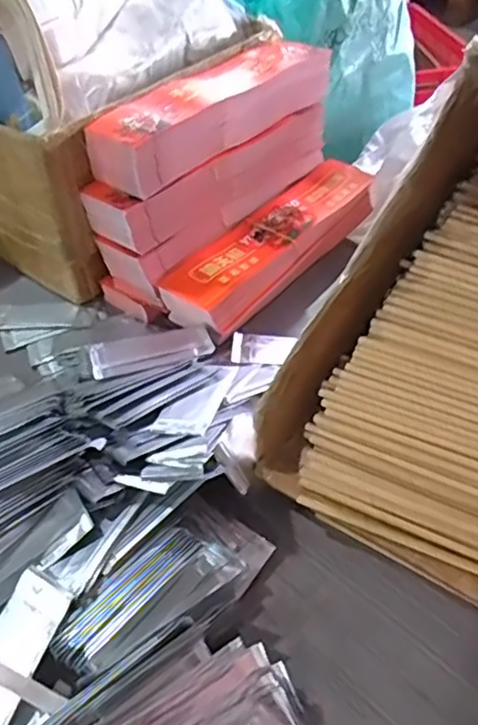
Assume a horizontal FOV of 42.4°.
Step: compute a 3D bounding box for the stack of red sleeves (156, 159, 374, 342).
[{"bbox_3d":[0.052,-0.150,0.766,0.104,0.054,0.344,33,58,28],"label":"stack of red sleeves"}]

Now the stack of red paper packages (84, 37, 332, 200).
[{"bbox_3d":[-0.022,-0.299,0.724,0.088,0.082,0.344,31,55,27],"label":"stack of red paper packages"}]

